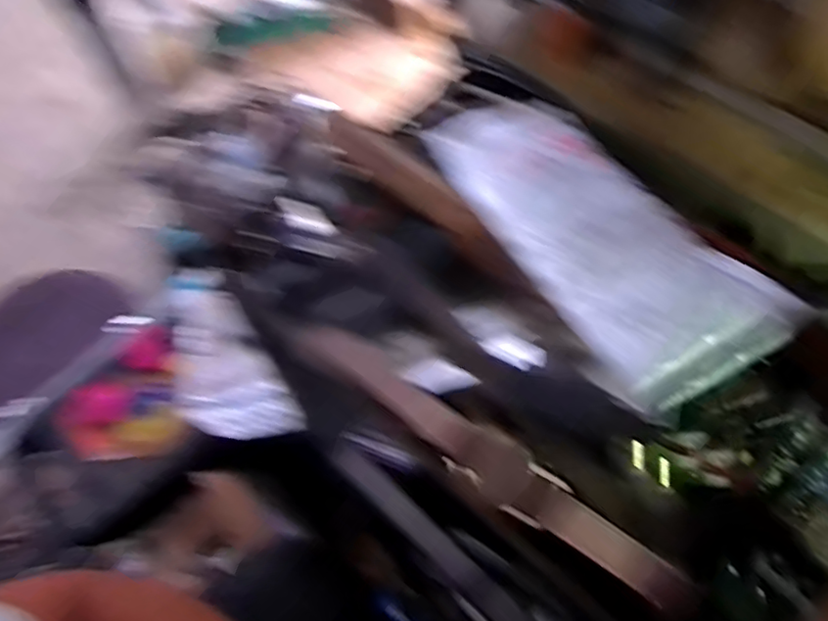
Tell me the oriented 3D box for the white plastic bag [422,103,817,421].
[{"bbox_3d":[0.092,-0.048,0.324,0.104,0.025,0.200,-29,65,-13],"label":"white plastic bag"}]

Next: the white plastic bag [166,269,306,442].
[{"bbox_3d":[-0.215,0.049,0.664,0.098,0.036,0.225,-30,66,-14],"label":"white plastic bag"}]

